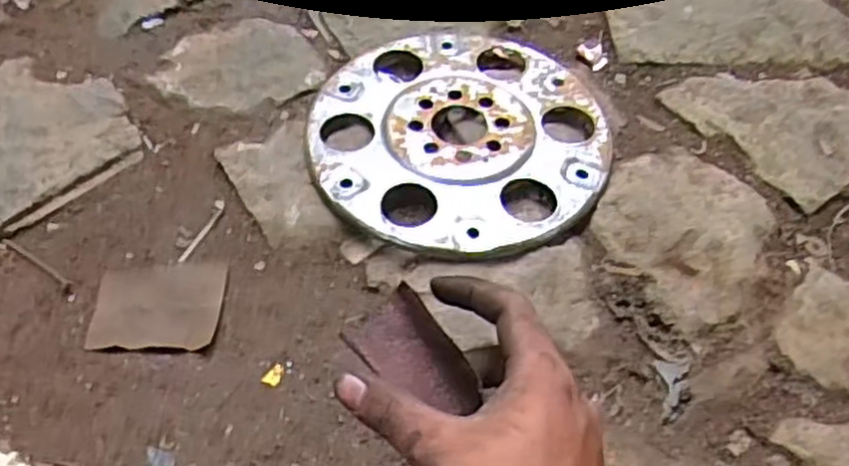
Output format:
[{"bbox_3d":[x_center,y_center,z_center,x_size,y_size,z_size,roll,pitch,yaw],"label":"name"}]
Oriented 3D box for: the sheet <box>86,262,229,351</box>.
[{"bbox_3d":[-0.204,0.053,0.601,0.095,0.004,0.077,2,54,-2],"label":"sheet"}]

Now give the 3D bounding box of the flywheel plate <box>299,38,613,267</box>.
[{"bbox_3d":[0.031,-0.089,0.695,0.259,0.020,0.254,1,54,-2],"label":"flywheel plate"}]

